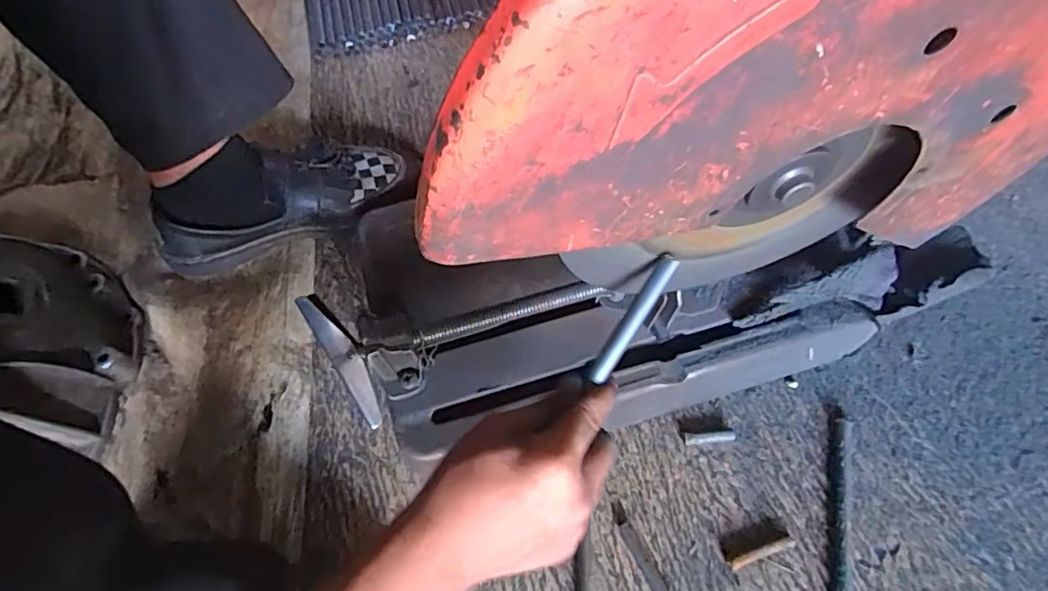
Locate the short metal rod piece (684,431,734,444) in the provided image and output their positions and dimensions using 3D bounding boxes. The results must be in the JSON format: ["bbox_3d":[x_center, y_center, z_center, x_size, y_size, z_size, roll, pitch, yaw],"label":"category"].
[{"bbox_3d":[0.168,0.129,0.521,0.045,0.011,0.009,-3,61,1],"label":"short metal rod piece"}]

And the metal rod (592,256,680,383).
[{"bbox_3d":[0.065,0.014,0.343,0.012,0.009,0.083,33,91,17],"label":"metal rod"}]

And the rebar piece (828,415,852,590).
[{"bbox_3d":[0.259,0.226,0.472,0.019,0.010,0.258,11,62,9],"label":"rebar piece"}]

